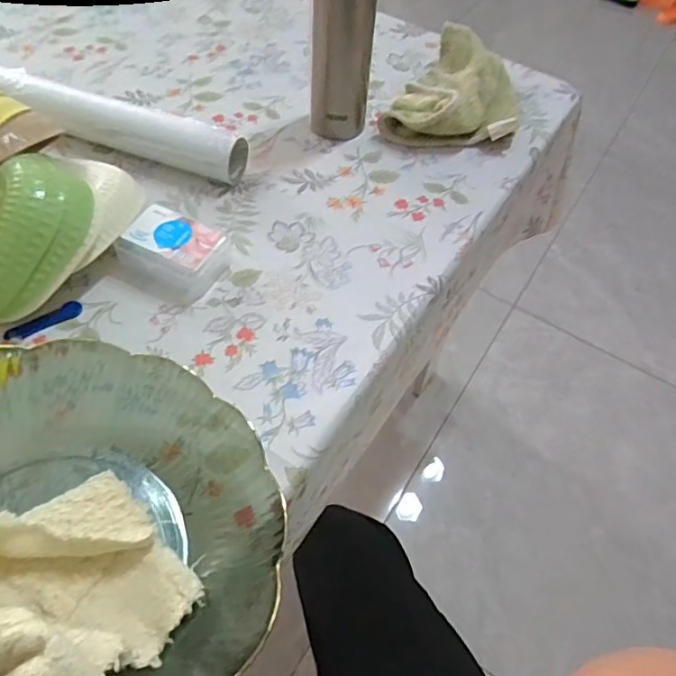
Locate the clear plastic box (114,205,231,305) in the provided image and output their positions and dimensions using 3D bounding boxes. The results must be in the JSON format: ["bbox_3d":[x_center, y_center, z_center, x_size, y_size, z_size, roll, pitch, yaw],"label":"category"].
[{"bbox_3d":[-0.147,-0.075,0.489,0.083,0.037,0.072,29,59,16],"label":"clear plastic box"}]

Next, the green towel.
[{"bbox_3d":[0.148,-0.290,0.651,0.142,0.048,0.199,20,57,10],"label":"green towel"}]

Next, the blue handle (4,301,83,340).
[{"bbox_3d":[-0.244,-0.015,0.456,0.061,0.006,0.014,-31,63,-22],"label":"blue handle"}]

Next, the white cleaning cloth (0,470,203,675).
[{"bbox_3d":[-0.149,0.143,0.290,0.123,0.098,0.123,40,62,21],"label":"white cleaning cloth"}]

